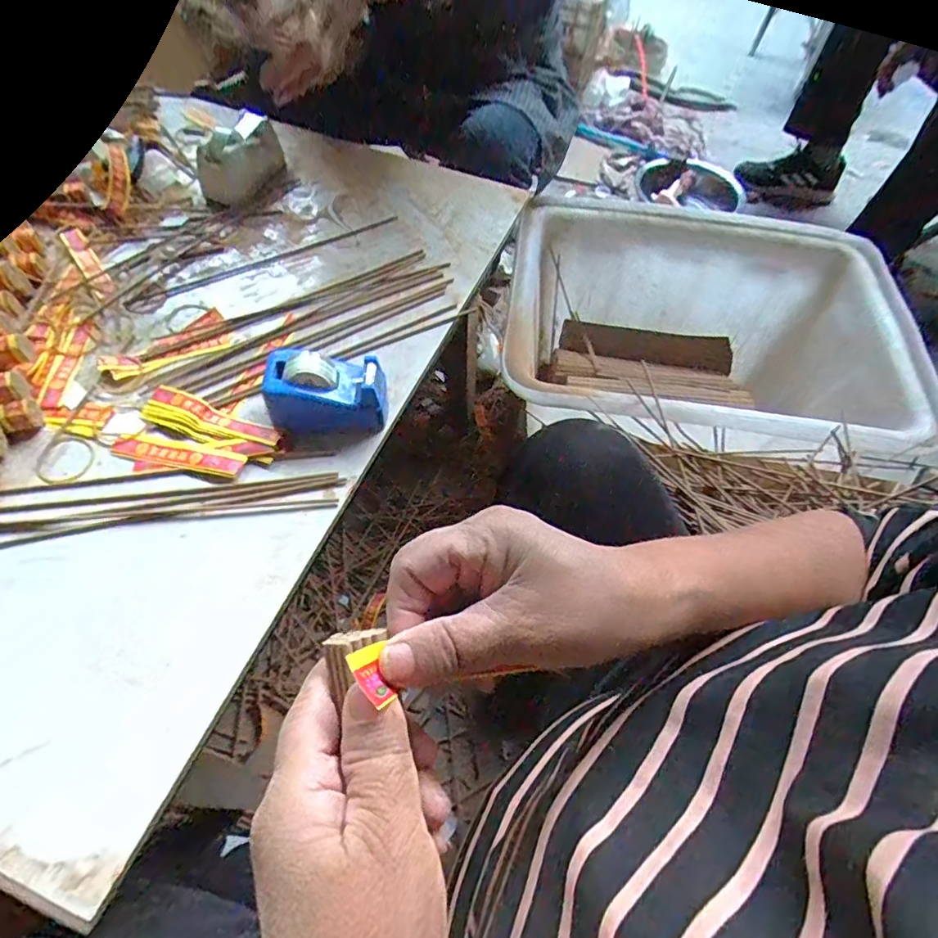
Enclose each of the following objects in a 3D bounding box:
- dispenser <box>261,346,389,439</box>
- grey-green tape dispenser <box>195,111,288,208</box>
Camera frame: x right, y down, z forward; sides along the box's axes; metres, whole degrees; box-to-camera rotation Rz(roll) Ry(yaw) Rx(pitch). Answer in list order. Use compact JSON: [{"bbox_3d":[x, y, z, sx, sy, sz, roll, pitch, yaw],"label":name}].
[{"bbox_3d":[-0.125,-0.063,0.459,0.105,0.055,0.066,6,59,0],"label":"dispenser"},{"bbox_3d":[-0.278,-0.376,0.643,0.065,0.059,0.117,17,60,7],"label":"grey-green tape dispenser"}]

